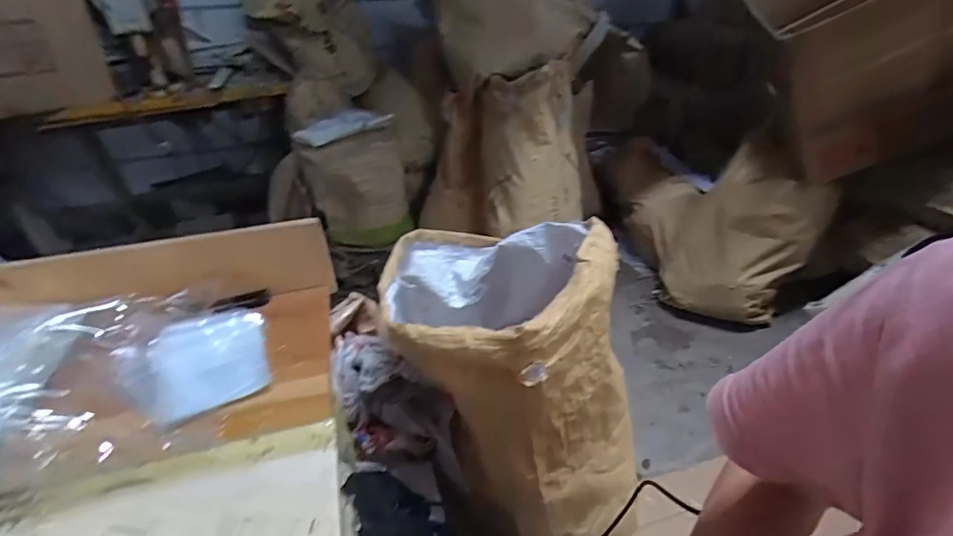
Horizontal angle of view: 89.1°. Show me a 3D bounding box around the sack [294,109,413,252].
[{"bbox_3d":[-0.448,-0.321,1.823,0.344,0.430,0.253,-20,38,-25],"label":"sack"}]

